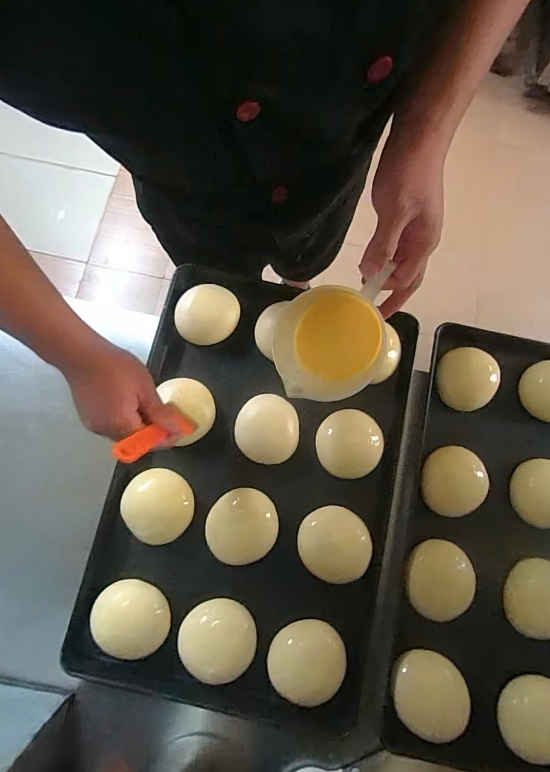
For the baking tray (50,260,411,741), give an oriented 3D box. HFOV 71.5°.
[{"bbox_3d":[-0.023,0.135,0.561,0.408,0.031,0.593,12,78,1],"label":"baking tray"}]

